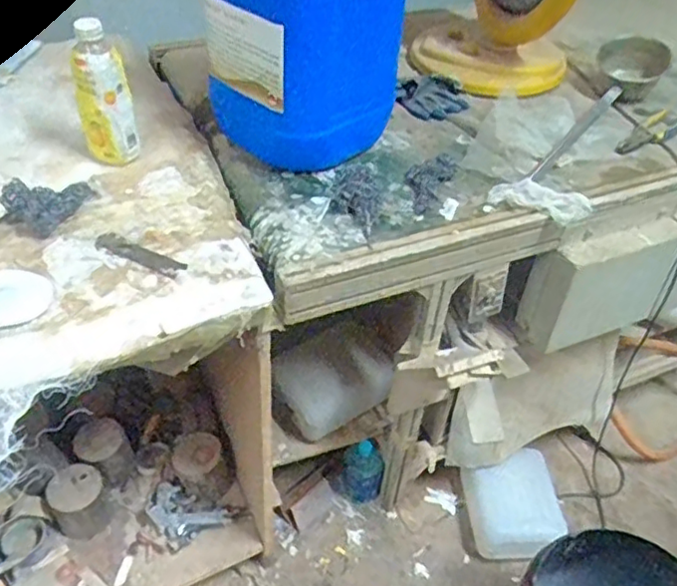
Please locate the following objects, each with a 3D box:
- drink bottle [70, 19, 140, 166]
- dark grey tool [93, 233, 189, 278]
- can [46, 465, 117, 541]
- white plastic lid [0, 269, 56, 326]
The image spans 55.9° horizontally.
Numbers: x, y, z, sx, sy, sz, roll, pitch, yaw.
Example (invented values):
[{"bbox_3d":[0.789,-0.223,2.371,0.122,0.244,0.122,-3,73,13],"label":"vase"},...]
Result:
[{"bbox_3d":[-0.373,-0.312,1.011,0.084,0.214,0.080,-14,46,-18],"label":"drink bottle"},{"bbox_3d":[-0.284,-0.055,0.912,0.144,0.009,0.037,22,46,18],"label":"dark grey tool"},{"bbox_3d":[-0.543,0.445,1.356,0.113,0.134,0.112,2,44,-2],"label":"can"},{"bbox_3d":[-0.434,0.005,0.835,0.113,0.005,0.108,2,44,-2],"label":"white plastic lid"}]

